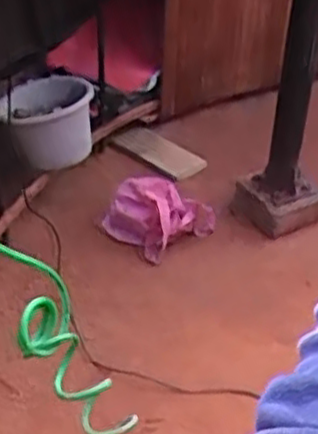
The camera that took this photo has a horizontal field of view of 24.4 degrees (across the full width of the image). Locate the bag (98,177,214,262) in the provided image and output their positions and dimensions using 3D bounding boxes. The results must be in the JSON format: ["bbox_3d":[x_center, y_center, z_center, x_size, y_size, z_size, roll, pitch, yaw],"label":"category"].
[{"bbox_3d":[0.001,-0.003,1.945,0.233,0.168,0.206,-27,46,-34],"label":"bag"}]

